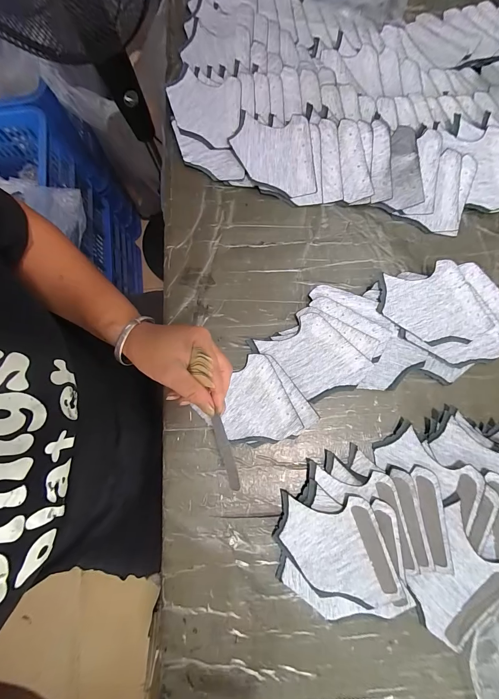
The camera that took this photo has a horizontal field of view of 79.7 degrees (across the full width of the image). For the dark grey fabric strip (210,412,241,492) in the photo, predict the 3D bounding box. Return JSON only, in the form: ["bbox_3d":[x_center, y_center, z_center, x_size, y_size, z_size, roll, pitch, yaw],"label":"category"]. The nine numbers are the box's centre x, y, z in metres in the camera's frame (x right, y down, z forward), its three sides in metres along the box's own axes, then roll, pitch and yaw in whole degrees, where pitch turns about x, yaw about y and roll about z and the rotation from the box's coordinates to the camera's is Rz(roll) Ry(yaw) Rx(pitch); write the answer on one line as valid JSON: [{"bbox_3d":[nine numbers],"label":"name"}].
[{"bbox_3d":[-0.023,0.100,0.293,0.011,0.007,0.070,-19,75,-4],"label":"dark grey fabric strip"}]

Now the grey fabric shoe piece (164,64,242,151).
[{"bbox_3d":[-0.064,-0.347,0.427,0.110,0.008,0.111,15,79,3],"label":"grey fabric shoe piece"}]

